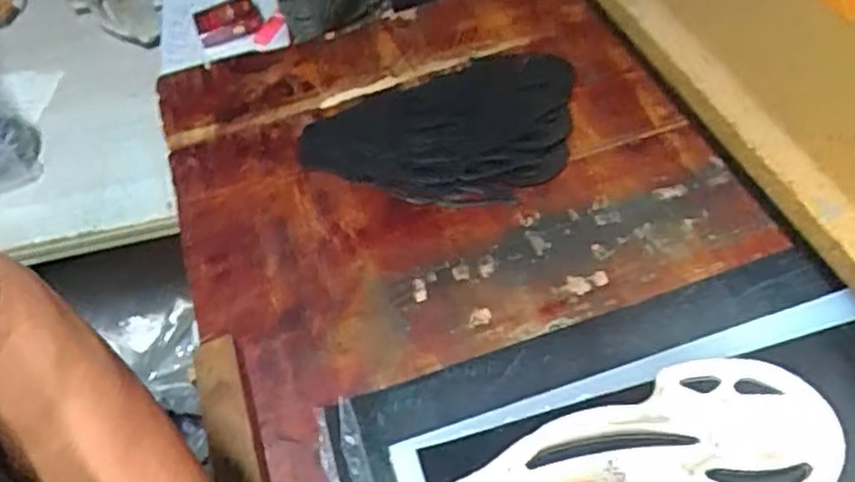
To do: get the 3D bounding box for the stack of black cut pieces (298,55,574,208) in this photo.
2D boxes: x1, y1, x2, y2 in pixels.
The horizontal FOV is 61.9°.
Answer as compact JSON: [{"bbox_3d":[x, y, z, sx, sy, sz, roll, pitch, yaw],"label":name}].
[{"bbox_3d":[0.009,-0.121,0.701,0.263,0.040,0.196,3,54,7],"label":"stack of black cut pieces"}]

